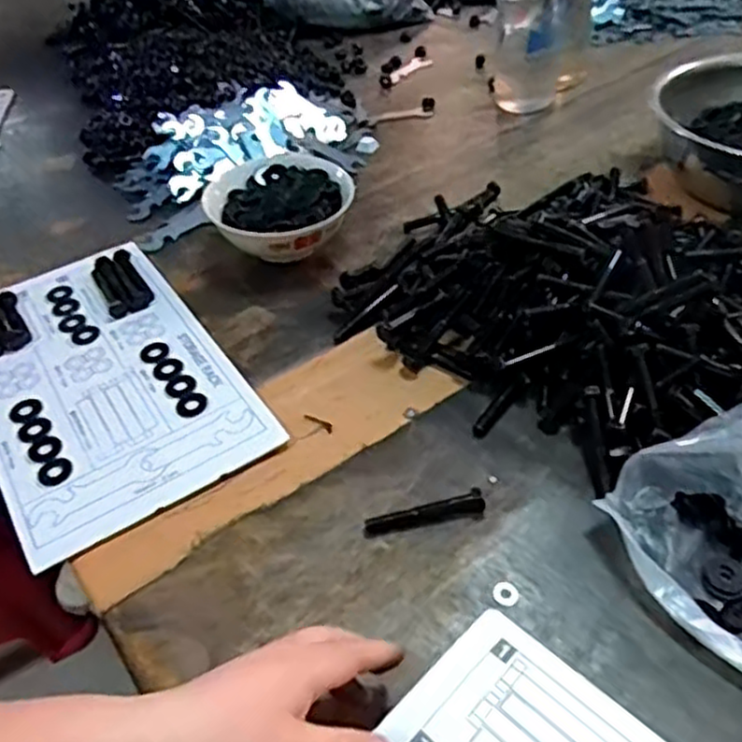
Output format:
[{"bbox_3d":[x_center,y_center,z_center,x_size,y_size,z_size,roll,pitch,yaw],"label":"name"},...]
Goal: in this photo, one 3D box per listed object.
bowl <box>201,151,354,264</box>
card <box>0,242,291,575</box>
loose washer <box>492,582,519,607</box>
[{"bbox_3d":[-0.085,-0.148,0.708,0.130,0.062,0.148,-17,46,-11],"label":"bowl"},{"bbox_3d":[-0.227,-0.001,0.605,0.190,0.015,0.324,-26,48,-22],"label":"card"},{"bbox_3d":[0.081,0.134,0.444,0.015,0.004,0.016,12,45,16],"label":"loose washer"}]

